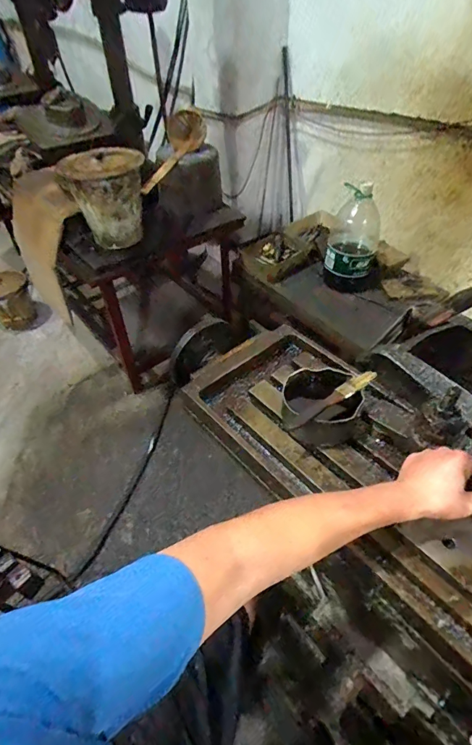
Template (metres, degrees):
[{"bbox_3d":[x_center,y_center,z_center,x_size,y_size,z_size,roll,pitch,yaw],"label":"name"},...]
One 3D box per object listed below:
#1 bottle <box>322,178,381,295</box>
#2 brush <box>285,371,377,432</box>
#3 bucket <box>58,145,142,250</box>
[{"bbox_3d":[0.420,-0.478,1.447,0.175,0.342,0.144,13,49,13],"label":"bottle"},{"bbox_3d":[0.131,0.037,0.544,0.149,0.020,0.017,-27,52,-22],"label":"brush"},{"bbox_3d":[-0.421,-0.558,1.338,0.240,0.298,0.240,-1,47,1],"label":"bucket"}]

